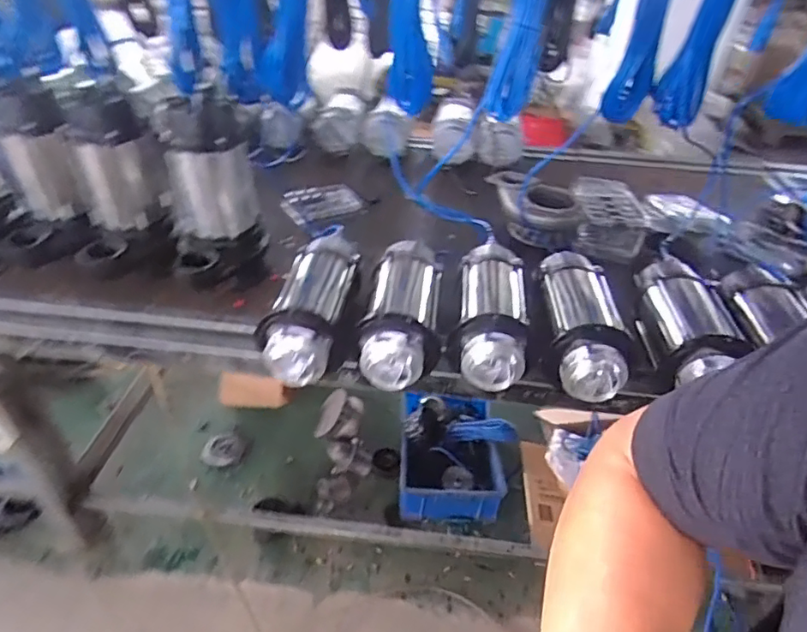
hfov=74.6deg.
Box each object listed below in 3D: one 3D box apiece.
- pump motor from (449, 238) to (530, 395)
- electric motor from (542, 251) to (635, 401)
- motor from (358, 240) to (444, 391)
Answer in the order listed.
[{"bbox_3d":[0.151,-0.018,0.907,0.103,0.097,0.295,8,38,5],"label":"pump motor"},{"bbox_3d":[0.299,0.010,0.888,0.098,0.098,0.267,5,38,2],"label":"electric motor"},{"bbox_3d":[0.004,-0.010,0.903,0.110,0.100,0.289,8,38,5],"label":"motor"}]

